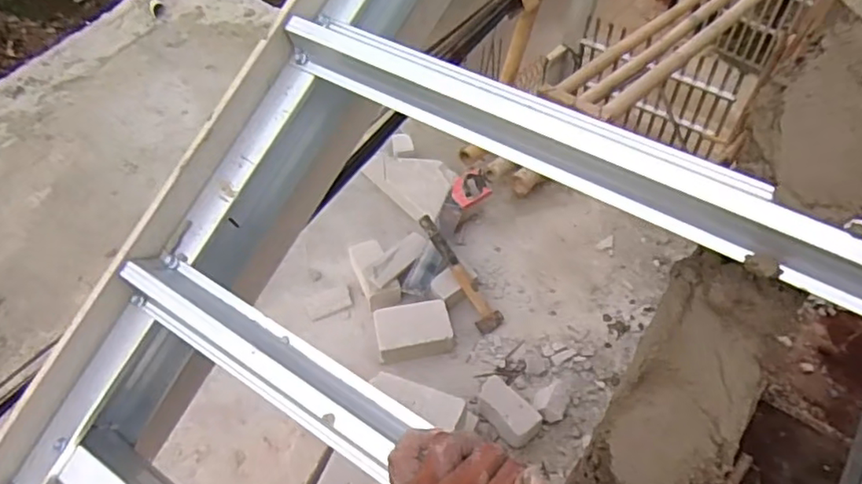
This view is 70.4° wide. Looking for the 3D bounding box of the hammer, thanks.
[{"bbox_3d":[0.081,0.082,1.734,0.080,0.038,0.378,-27,76,-22],"label":"hammer"}]

